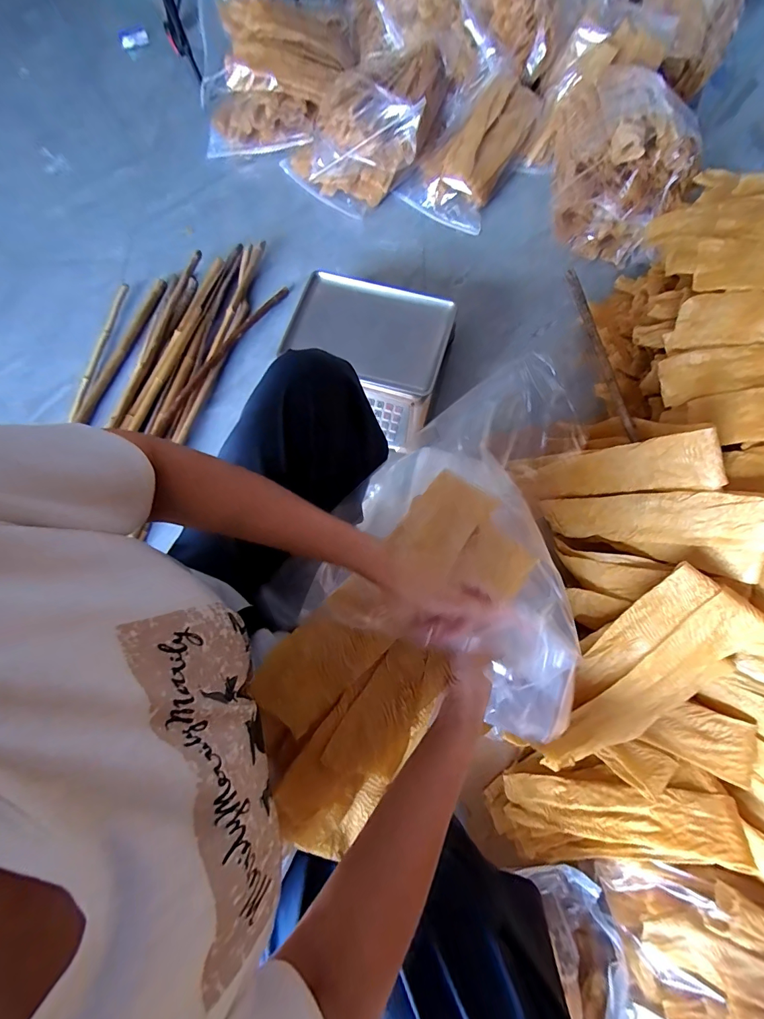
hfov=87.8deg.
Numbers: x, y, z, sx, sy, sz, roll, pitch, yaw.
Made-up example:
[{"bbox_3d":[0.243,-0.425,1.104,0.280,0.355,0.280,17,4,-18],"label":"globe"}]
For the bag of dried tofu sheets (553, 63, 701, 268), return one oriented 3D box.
[{"bbox_3d":[0.532,-0.788,0.898,0.262,0.225,0.387,10,74,5],"label":"bag of dried tofu sheets"}]

